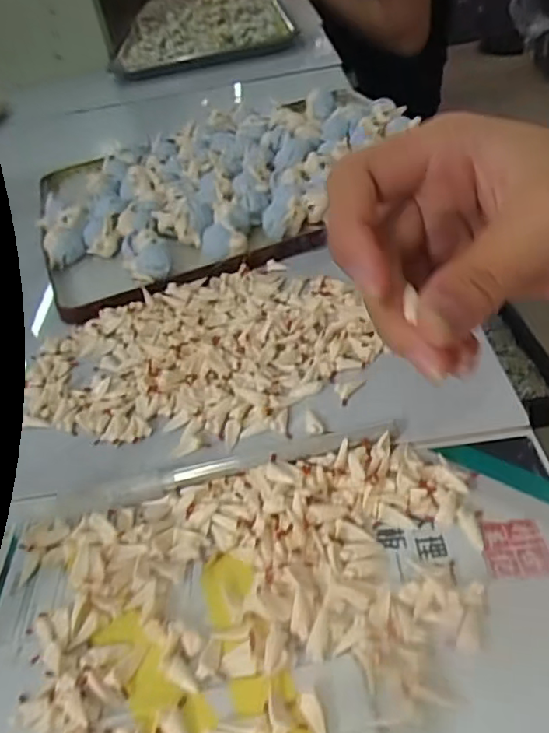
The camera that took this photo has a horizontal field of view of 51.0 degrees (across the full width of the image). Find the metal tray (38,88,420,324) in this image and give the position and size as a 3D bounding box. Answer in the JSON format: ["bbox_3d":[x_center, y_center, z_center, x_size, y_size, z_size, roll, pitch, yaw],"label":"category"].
[{"bbox_3d":[-0.032,-0.145,0.432,0.287,0.030,0.220,-22,42,-13],"label":"metal tray"}]

